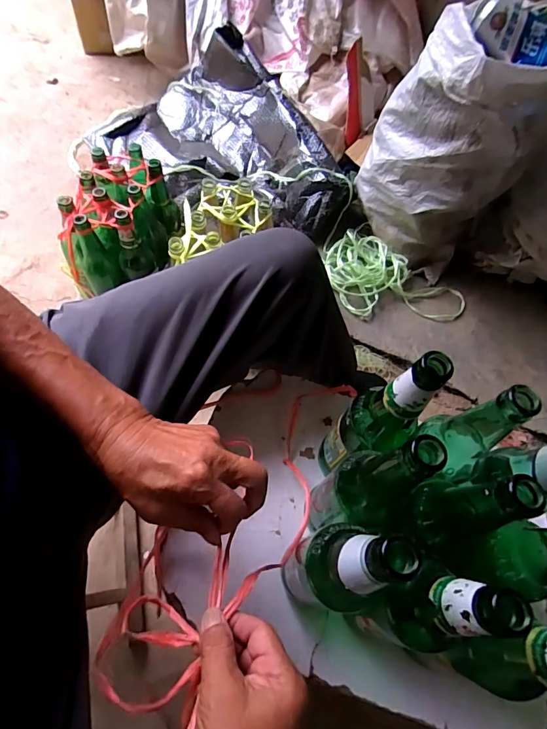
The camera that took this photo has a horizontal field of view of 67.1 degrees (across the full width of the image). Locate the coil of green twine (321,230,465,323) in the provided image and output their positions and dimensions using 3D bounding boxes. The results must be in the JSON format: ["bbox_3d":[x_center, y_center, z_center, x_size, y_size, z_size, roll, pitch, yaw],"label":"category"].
[{"bbox_3d":[0.279,-0.181,1.000,0.361,0.062,0.199,28,63,7],"label":"coil of green twine"}]

